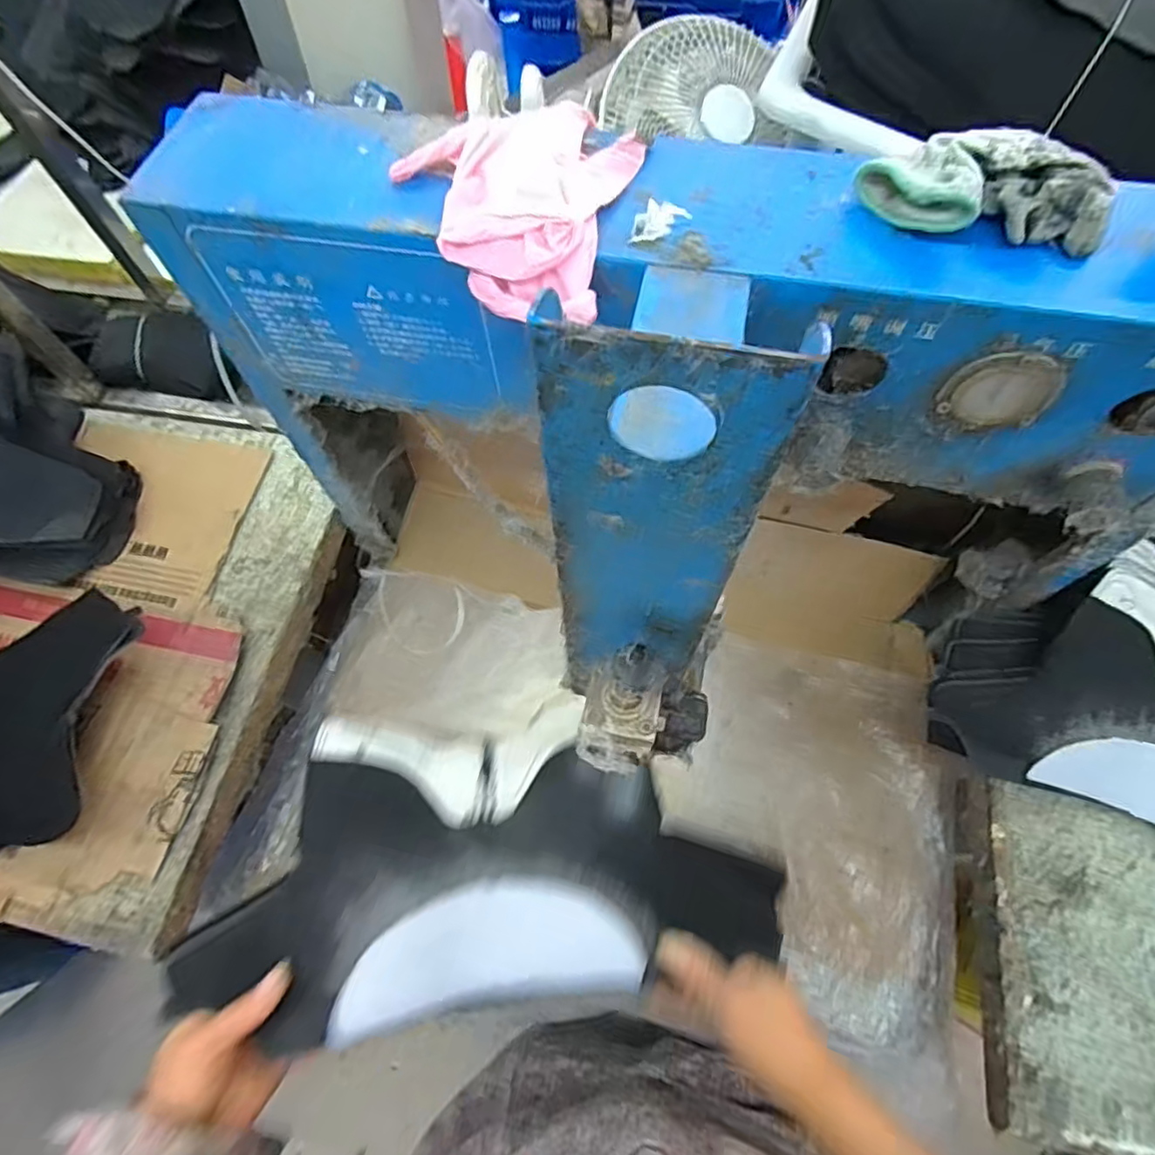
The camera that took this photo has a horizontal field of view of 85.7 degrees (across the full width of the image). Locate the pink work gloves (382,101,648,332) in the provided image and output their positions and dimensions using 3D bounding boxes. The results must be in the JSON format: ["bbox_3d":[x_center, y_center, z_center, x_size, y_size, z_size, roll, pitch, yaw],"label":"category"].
[{"bbox_3d":[-0.036,-0.215,0.350,0.124,0.033,0.145,13,66,8],"label":"pink work gloves"}]

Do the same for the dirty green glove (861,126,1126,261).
[{"bbox_3d":[0.209,-0.199,0.318,0.119,0.028,0.057,14,67,8],"label":"dirty green glove"}]

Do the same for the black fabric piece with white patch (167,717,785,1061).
[{"bbox_3d":[-0.047,0.198,0.406,0.343,0.052,0.175,4,66,4],"label":"black fabric piece with white patch"}]

